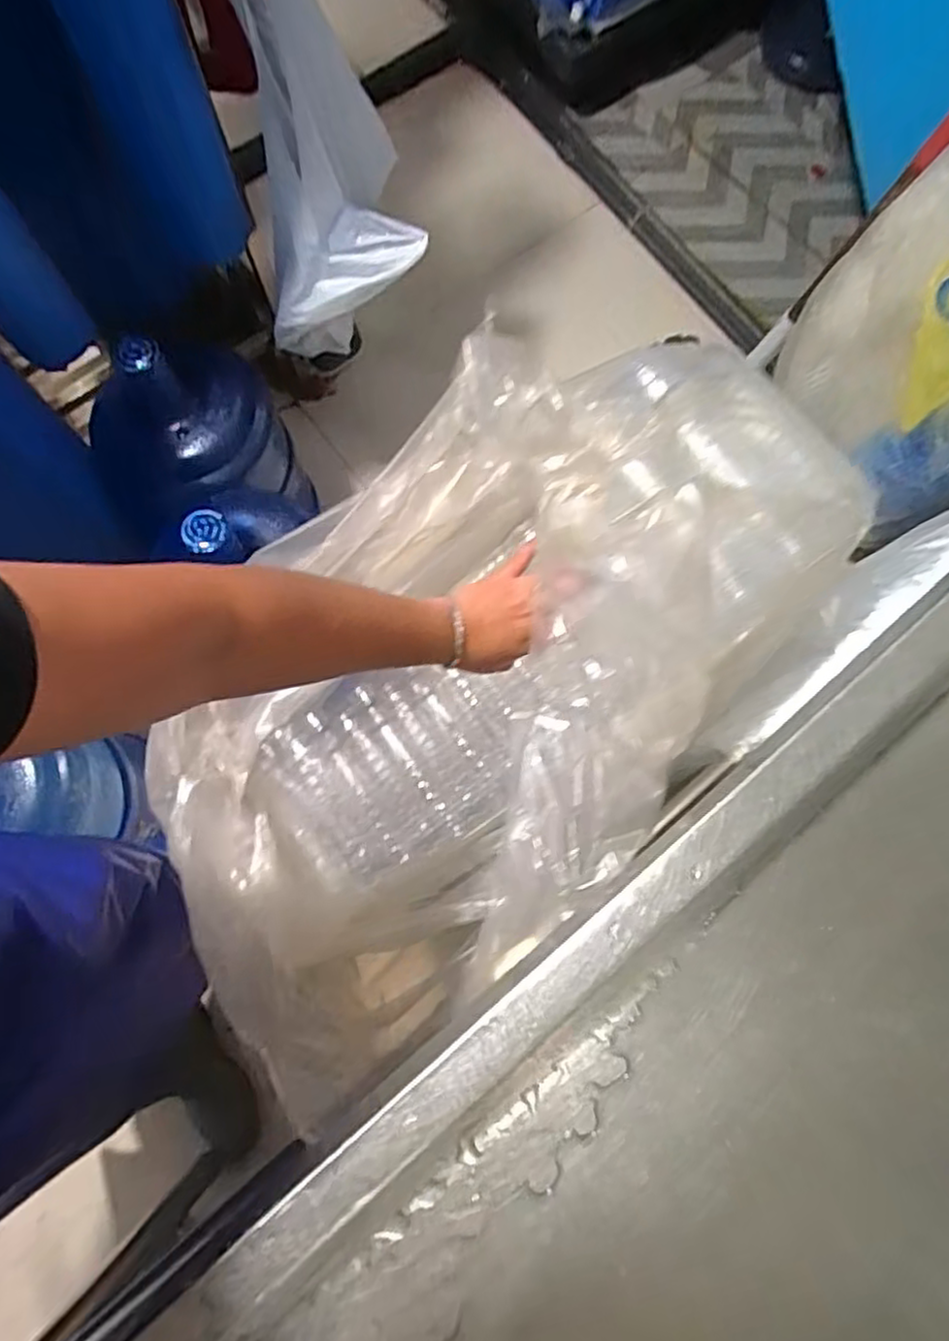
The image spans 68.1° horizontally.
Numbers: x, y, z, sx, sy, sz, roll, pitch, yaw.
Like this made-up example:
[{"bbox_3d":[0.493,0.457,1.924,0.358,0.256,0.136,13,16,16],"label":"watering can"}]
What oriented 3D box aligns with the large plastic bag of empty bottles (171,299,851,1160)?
[{"bbox_3d":[0.009,0.005,0.635,0.349,0.398,0.629,40,78,10],"label":"large plastic bag of empty bottles"}]

